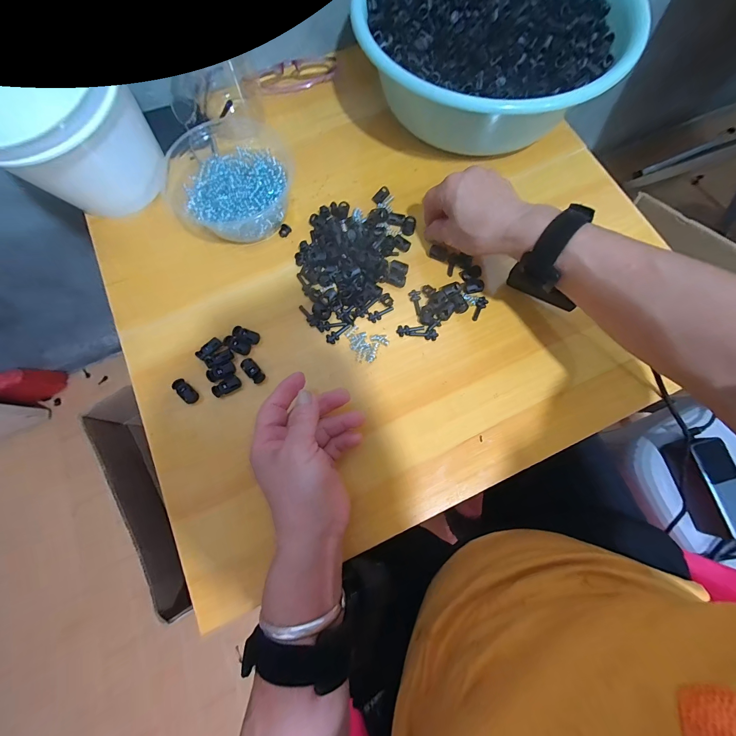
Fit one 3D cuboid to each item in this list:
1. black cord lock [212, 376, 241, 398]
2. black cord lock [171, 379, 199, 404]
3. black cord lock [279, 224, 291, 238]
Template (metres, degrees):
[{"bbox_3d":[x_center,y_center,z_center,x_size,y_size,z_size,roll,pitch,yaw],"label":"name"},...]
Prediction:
[{"bbox_3d":[-0.143,0.019,0.328,0.027,0.006,0.013,-28,75,-19],"label":"black cord lock"},{"bbox_3d":[-0.185,0.024,0.327,0.014,0.006,0.028,-43,93,-10],"label":"black cord lock"},{"bbox_3d":[-0.096,-0.159,0.374,0.015,0.005,0.012,-35,76,-8],"label":"black cord lock"}]

